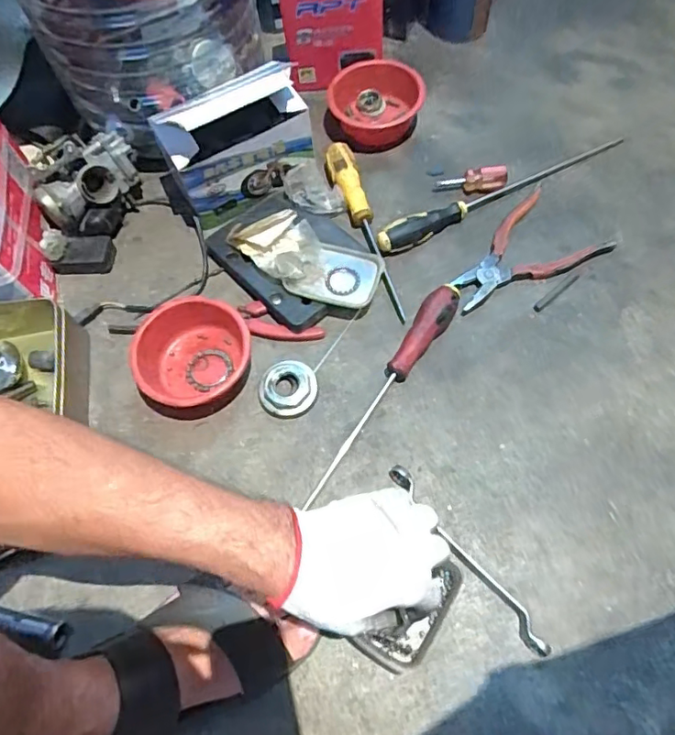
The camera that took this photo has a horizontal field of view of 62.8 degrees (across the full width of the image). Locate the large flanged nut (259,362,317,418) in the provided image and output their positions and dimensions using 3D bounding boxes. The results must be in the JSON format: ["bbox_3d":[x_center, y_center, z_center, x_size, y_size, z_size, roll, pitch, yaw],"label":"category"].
[{"bbox_3d":[-0.050,0.022,0.564,0.058,0.021,0.053,-1,66,2],"label":"large flanged nut"}]

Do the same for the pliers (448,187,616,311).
[{"bbox_3d":[0.202,-0.134,0.616,0.182,0.009,0.101,-27,67,-9],"label":"pliers"}]

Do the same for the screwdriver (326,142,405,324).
[{"bbox_3d":[0.027,-0.162,0.632,0.032,0.030,0.238,-14,66,-4],"label":"screwdriver"}]

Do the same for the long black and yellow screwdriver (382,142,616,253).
[{"bbox_3d":[0.199,-0.210,0.645,0.336,0.025,0.028,-26,67,-9],"label":"long black and yellow screwdriver"}]

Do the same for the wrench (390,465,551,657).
[{"bbox_3d":[0.114,0.165,0.490,0.019,0.014,0.196,-37,70,-13],"label":"wrench"}]

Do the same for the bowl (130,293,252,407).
[{"bbox_3d":[-0.148,-0.010,0.568,0.111,0.051,0.110,-1,66,2],"label":"bowl"}]

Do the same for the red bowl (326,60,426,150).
[{"bbox_3d":[0.047,-0.333,0.688,0.116,0.063,0.105,-11,66,-2],"label":"red bowl"}]

